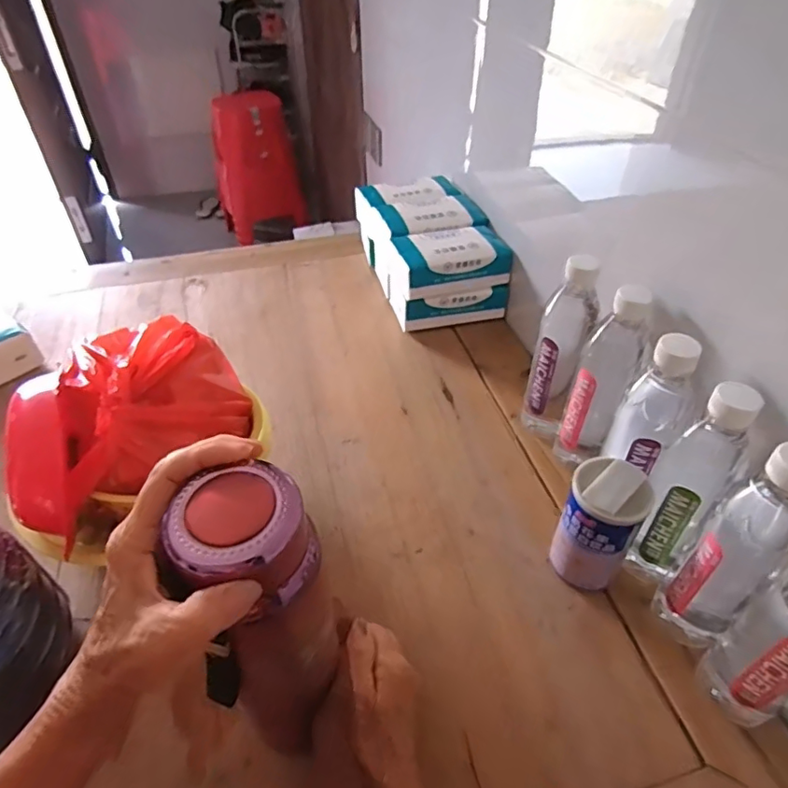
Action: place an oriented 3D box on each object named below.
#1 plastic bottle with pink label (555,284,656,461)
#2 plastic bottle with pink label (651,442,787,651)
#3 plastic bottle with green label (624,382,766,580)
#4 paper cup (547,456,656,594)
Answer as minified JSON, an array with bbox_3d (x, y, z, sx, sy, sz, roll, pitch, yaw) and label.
[{"bbox_3d":[0.208,-0.003,0.571,0.055,0.220,0.052,22,47,23],"label":"plastic bottle with pink label"},{"bbox_3d":[0.254,0.129,0.429,0.051,0.227,0.057,-31,50,-28],"label":"plastic bottle with pink label"},{"bbox_3d":[0.238,0.088,0.469,0.054,0.214,0.050,29,50,28],"label":"plastic bottle with green label"},{"bbox_3d":[0.183,0.123,0.512,0.063,0.128,0.059,0,43,0],"label":"paper cup"}]

